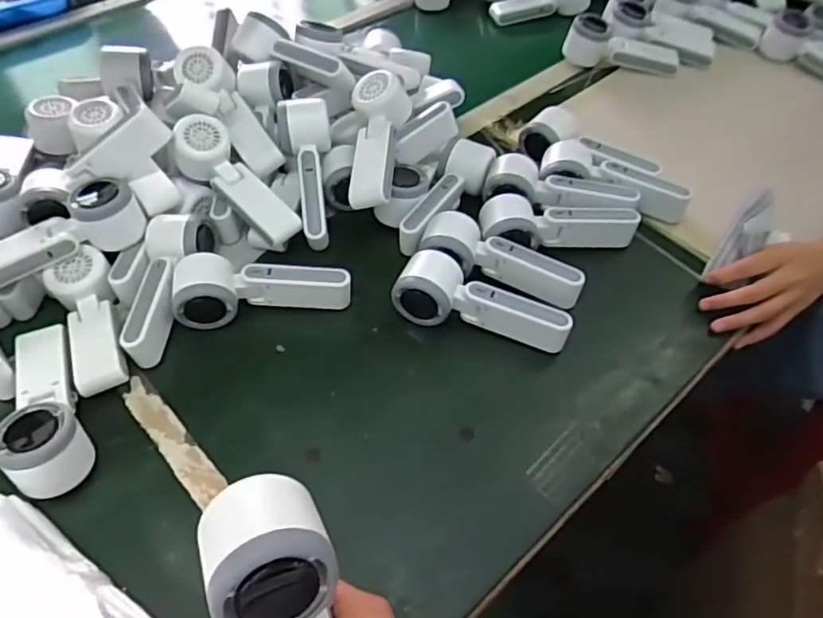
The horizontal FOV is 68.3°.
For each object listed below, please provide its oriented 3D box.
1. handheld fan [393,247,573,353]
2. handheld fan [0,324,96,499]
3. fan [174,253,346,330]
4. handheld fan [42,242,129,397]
[{"bbox_3d":[0.068,-0.009,0.585,0.170,0.049,0.064,11,52,9],"label":"handheld fan"},{"bbox_3d":[-0.311,0.077,0.508,0.060,0.057,0.163,-23,55,-18],"label":"handheld fan"},{"bbox_3d":[-0.144,-0.022,0.596,0.166,0.049,0.060,-7,51,-6],"label":"fan"},{"bbox_3d":[-0.295,0.014,0.564,0.057,0.048,0.149,-24,55,-18],"label":"handheld fan"}]

